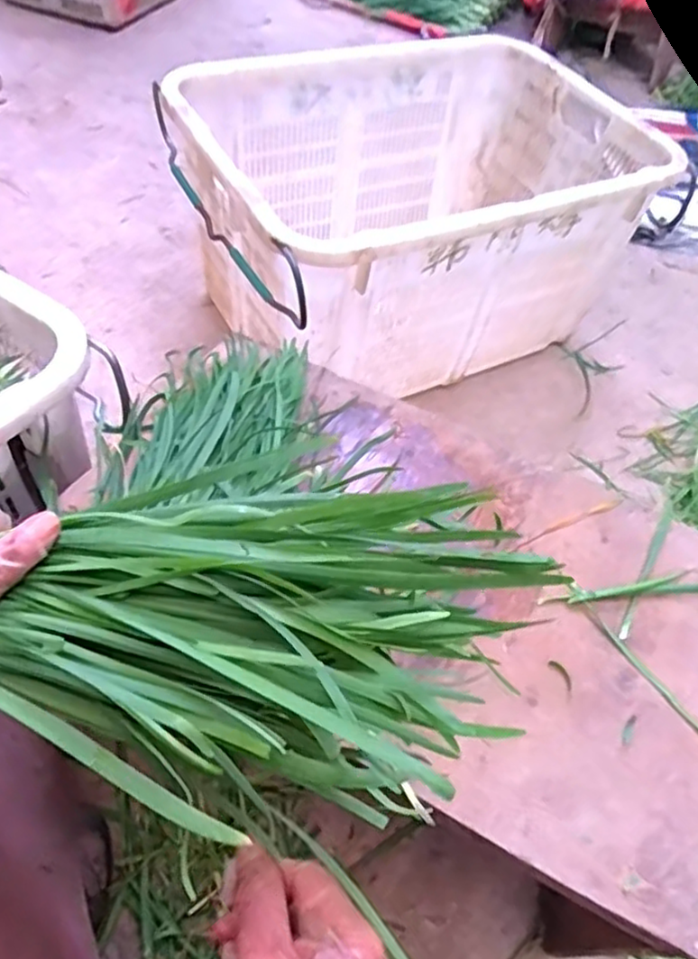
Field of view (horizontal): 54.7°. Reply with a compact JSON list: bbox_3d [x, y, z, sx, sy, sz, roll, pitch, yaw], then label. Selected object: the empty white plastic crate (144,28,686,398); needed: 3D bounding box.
[{"bbox_3d":[0.101,-0.418,1.072,0.660,0.318,0.446,-20,59,-21],"label":"empty white plastic crate"}]

